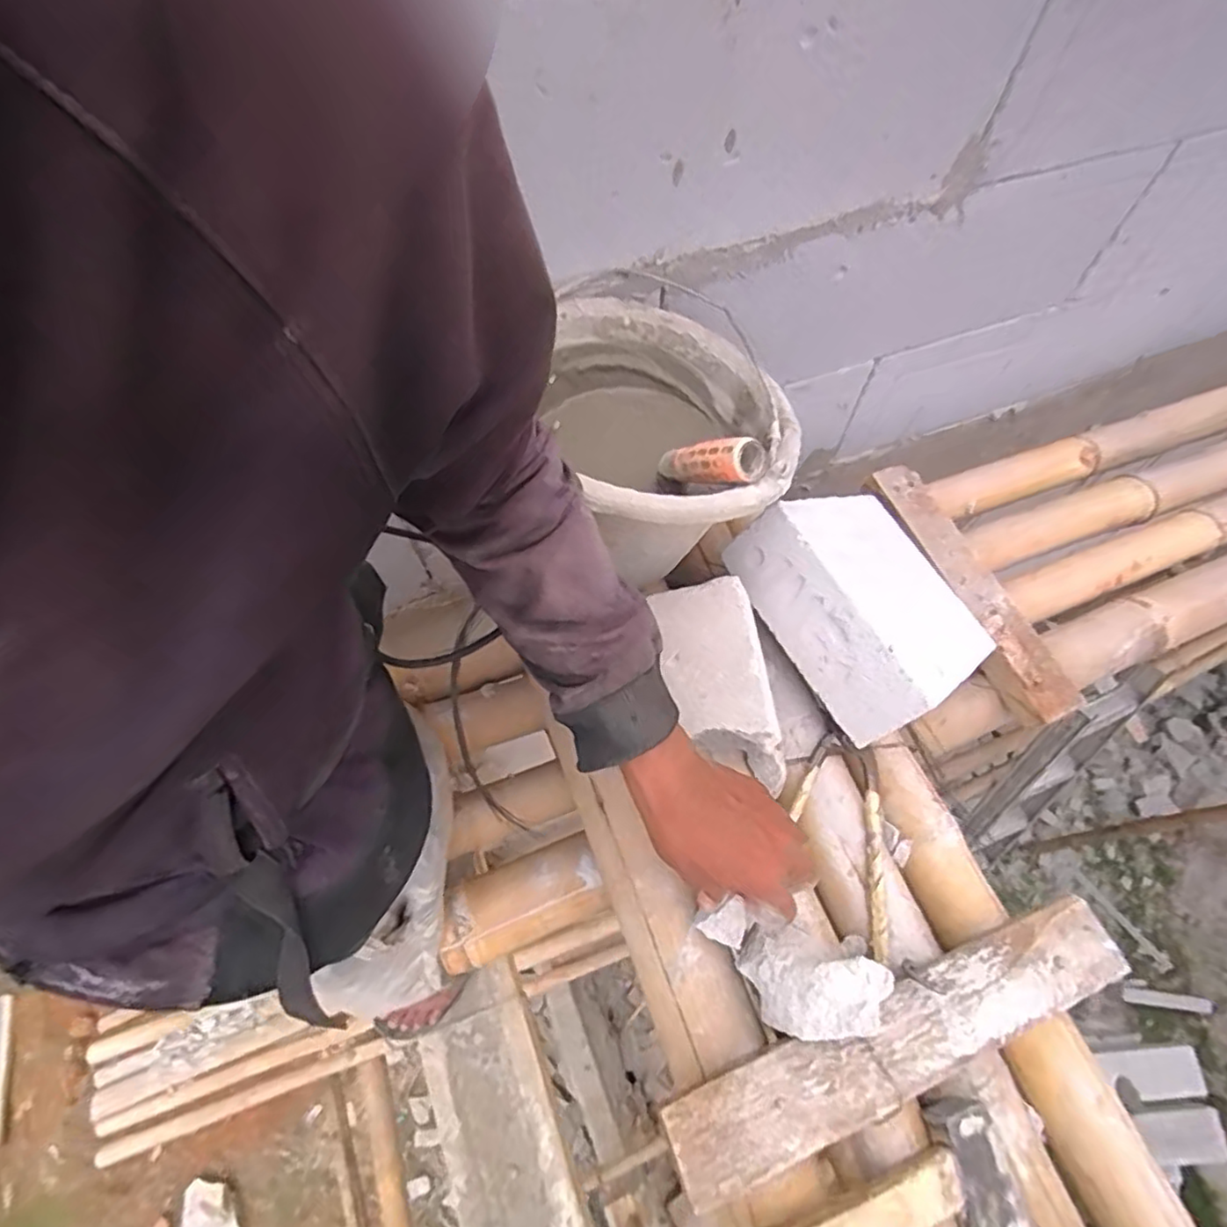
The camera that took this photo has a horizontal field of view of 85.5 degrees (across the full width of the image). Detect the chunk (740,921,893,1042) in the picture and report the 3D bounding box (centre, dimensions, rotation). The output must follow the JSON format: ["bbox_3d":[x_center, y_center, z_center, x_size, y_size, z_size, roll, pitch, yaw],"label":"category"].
[{"bbox_3d":[0.137,0.250,0.450,0.098,0.041,0.071,25,65,11],"label":"chunk"}]

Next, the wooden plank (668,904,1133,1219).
[{"bbox_3d":[0.197,0.283,0.445,0.339,0.027,0.057,-18,65,-11],"label":"wooden plank"}]

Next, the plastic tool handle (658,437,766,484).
[{"bbox_3d":[0.067,-0.114,0.504,0.031,0.031,0.096,-47,30,-22],"label":"plastic tool handle"}]

